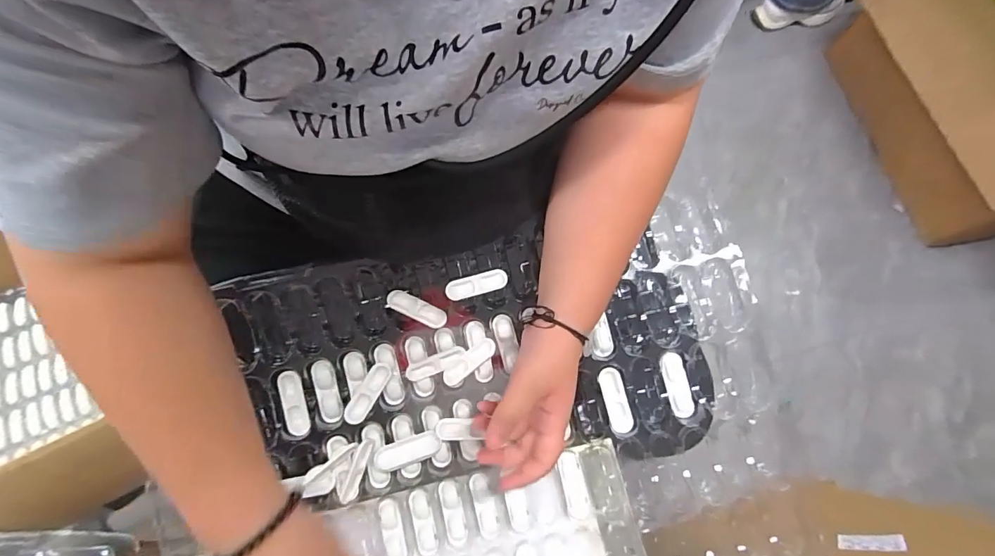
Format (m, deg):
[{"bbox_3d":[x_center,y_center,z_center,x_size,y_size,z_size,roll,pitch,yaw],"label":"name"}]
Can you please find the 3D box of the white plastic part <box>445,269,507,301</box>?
[{"bbox_3d":[-0.022,0.007,0.431,0.063,0.007,0.020,-15,73,-4],"label":"white plastic part"}]

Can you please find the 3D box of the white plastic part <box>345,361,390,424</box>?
[{"bbox_3d":[-0.128,0.115,0.418,0.019,0.009,0.063,30,75,10],"label":"white plastic part"}]

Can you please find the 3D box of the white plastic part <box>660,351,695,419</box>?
[{"bbox_3d":[0.175,0.104,0.411,0.020,0.007,0.062,-13,86,-3],"label":"white plastic part"}]

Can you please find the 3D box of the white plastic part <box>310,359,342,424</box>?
[{"bbox_3d":[-0.172,0.114,0.423,0.020,0.007,0.063,-12,94,-3],"label":"white plastic part"}]

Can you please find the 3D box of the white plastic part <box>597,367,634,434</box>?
[{"bbox_3d":[0.118,0.121,0.418,0.022,0.011,0.066,-15,91,15],"label":"white plastic part"}]

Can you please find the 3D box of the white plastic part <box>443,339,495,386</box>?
[{"bbox_3d":[-0.029,0.085,0.427,0.061,0.011,0.019,-37,75,-10],"label":"white plastic part"}]

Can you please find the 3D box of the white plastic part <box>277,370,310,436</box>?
[{"bbox_3d":[-0.200,0.123,0.413,0.020,0.007,0.064,-11,96,-2],"label":"white plastic part"}]

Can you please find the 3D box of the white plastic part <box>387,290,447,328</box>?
[{"bbox_3d":[-0.082,0.031,0.424,0.062,0.008,0.020,23,74,8],"label":"white plastic part"}]

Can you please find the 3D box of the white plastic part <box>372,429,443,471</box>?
[{"bbox_3d":[-0.090,0.176,0.424,0.065,0.012,0.024,-20,73,-5],"label":"white plastic part"}]

